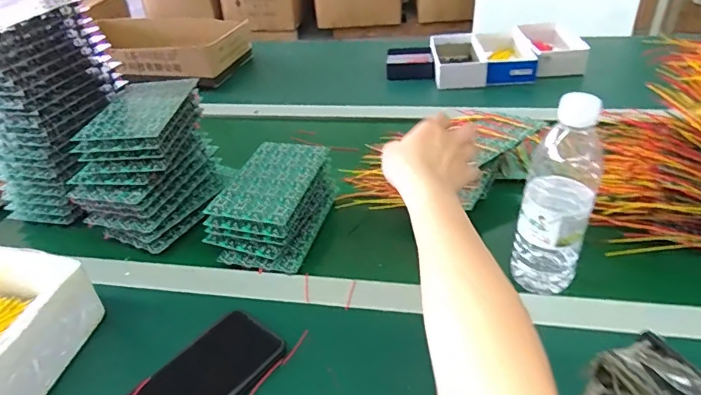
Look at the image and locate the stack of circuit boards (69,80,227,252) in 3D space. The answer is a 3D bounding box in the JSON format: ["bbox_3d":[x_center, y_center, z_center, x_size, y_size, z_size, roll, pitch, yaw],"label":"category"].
[{"bbox_3d":[-0.266,-0.046,0.661,0.128,0.152,0.191,3,36,11],"label":"stack of circuit boards"}]

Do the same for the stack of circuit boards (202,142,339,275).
[{"bbox_3d":[-0.096,0.006,0.636,0.116,0.069,0.184,7,37,16],"label":"stack of circuit boards"}]

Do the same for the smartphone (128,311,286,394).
[{"bbox_3d":[-0.141,0.170,0.447,0.079,0.010,0.162,22,43,33],"label":"smartphone"}]

